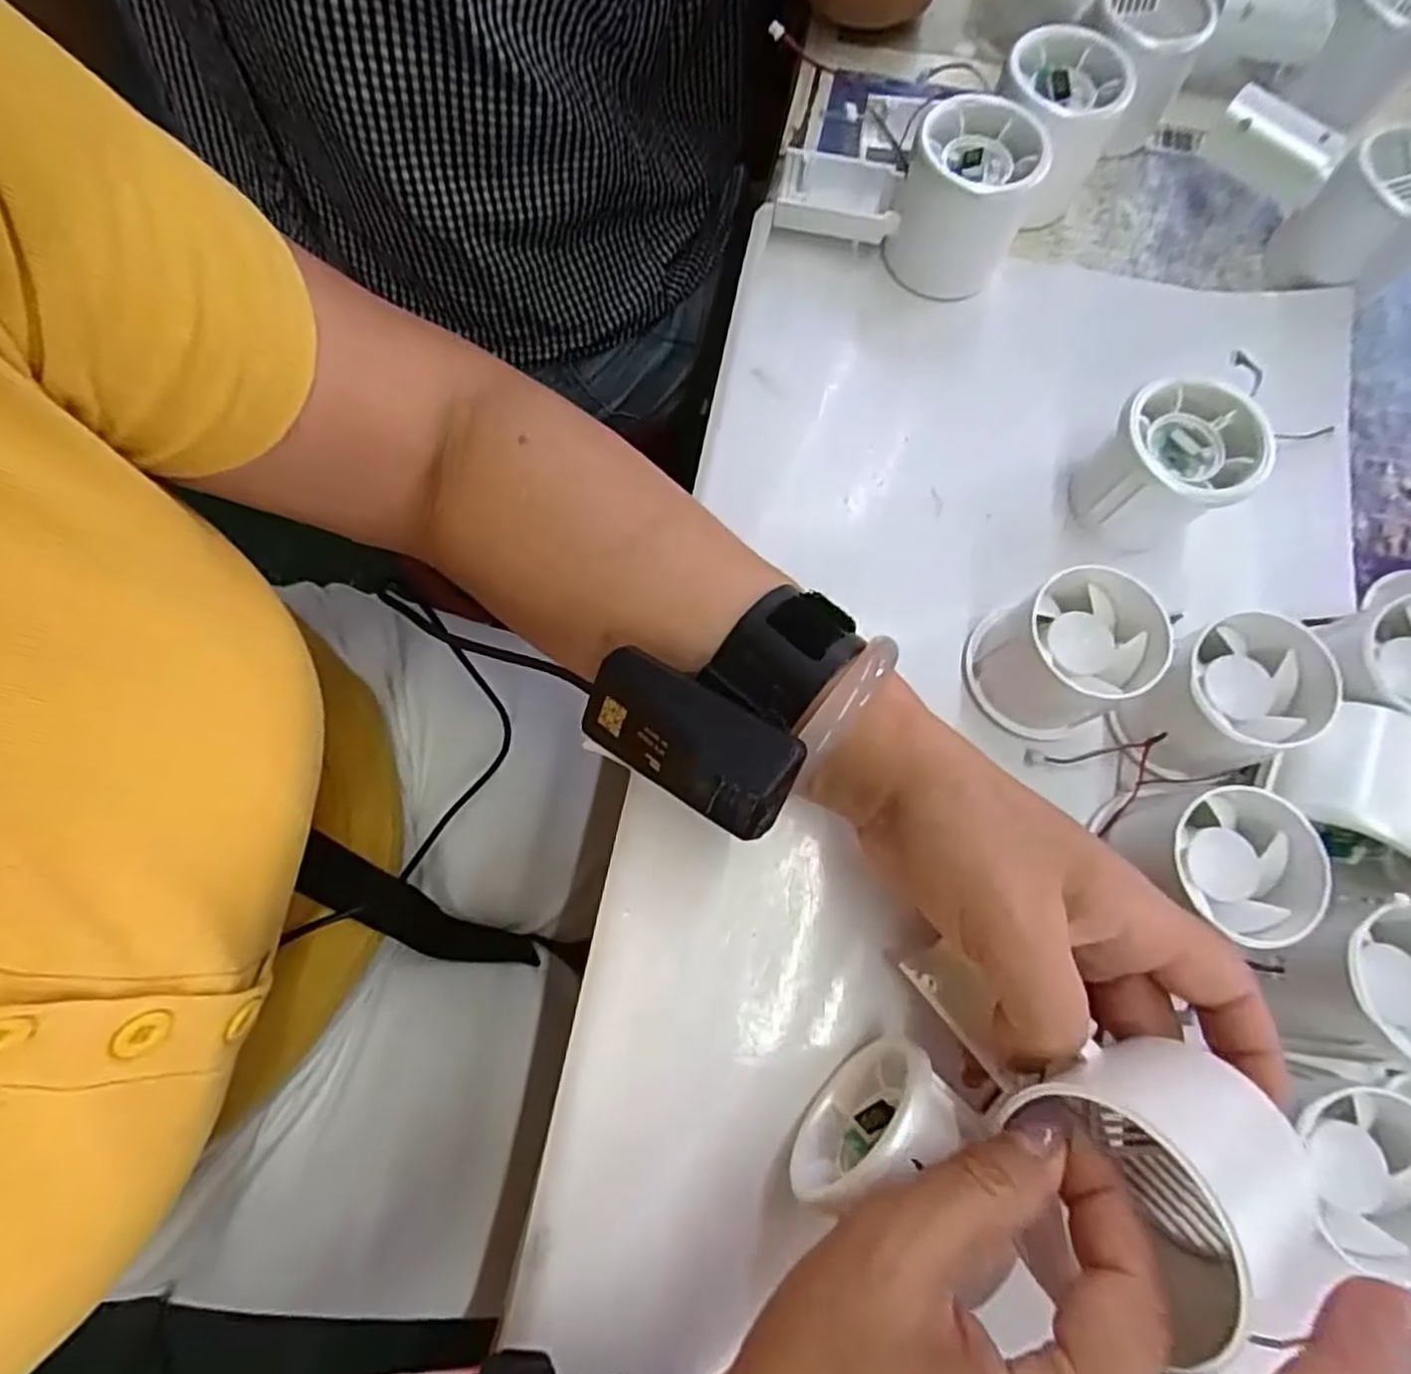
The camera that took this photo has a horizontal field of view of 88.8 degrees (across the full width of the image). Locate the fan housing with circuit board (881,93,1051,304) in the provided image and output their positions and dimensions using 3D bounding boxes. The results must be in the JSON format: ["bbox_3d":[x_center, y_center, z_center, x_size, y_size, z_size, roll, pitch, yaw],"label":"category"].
[{"bbox_3d":[0.120,-0.224,0.336,0.055,0.060,0.053,0,73,-1],"label":"fan housing with circuit board"}]

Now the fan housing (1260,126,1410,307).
[{"bbox_3d":[0.312,-0.218,0.340,0.056,0.055,0.055,-39,78,-11],"label":"fan housing"}]

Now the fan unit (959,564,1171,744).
[{"bbox_3d":[0.137,-0.014,0.278,0.056,0.049,0.054,0,73,-1],"label":"fan unit"}]

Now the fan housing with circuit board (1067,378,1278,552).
[{"bbox_3d":[0.191,-0.090,0.302,0.057,0.050,0.053,0,73,-1],"label":"fan housing with circuit board"}]

